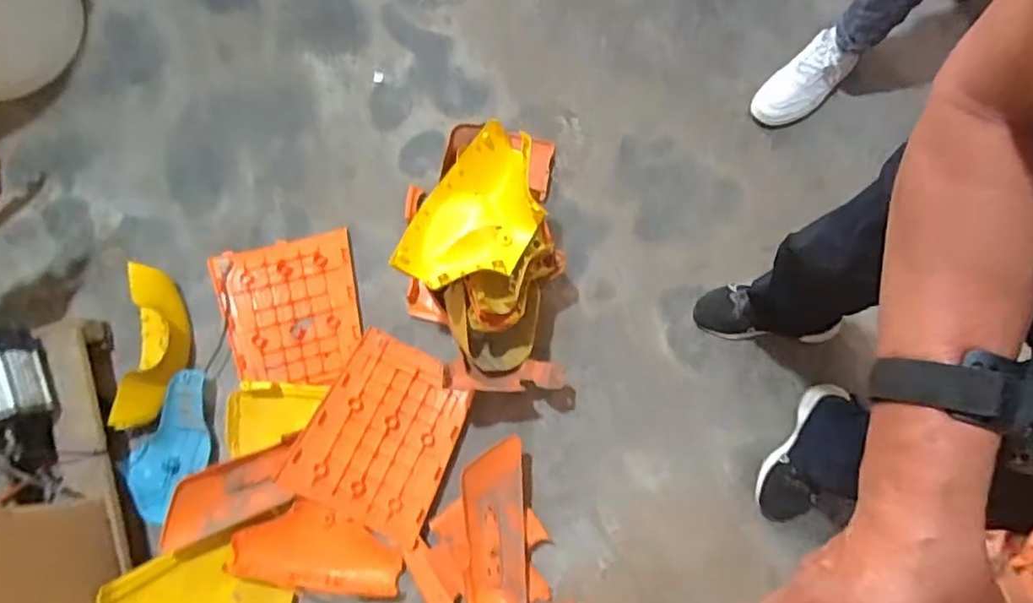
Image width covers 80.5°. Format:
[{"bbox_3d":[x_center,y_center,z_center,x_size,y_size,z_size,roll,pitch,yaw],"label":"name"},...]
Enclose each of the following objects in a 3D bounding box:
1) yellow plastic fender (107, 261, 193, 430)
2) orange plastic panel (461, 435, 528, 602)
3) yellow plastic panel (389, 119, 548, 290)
[{"bbox_3d":[-0.684,0.084,1.151,0.106,0.081,0.302,1,79,0],"label":"yellow plastic fender"},{"bbox_3d":[-0.038,0.402,1.079,0.110,0.066,0.319,0,94,-1],"label":"orange plastic panel"},{"bbox_3d":[-0.062,-0.135,0.993,0.189,0.098,0.282,34,81,7],"label":"yellow plastic panel"}]

